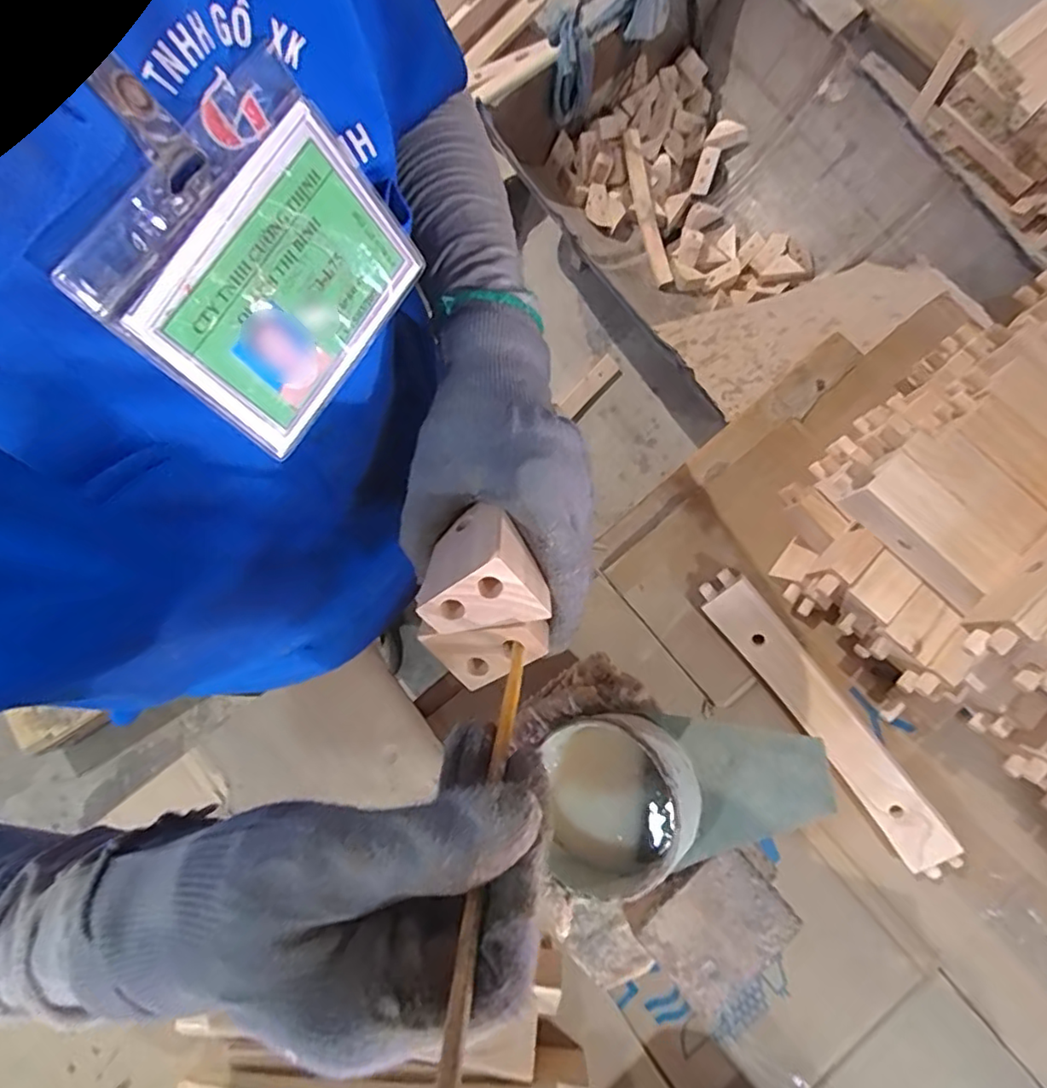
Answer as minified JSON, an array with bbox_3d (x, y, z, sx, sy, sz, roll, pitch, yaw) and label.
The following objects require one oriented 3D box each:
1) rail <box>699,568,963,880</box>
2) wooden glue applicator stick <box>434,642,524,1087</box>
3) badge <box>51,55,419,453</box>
[{"bbox_3d":[0.236,0.137,0.477,0.039,0.030,0.266,-37,81,-5],"label":"rail"},{"bbox_3d":[-0.012,0.091,0.162,0.006,0.181,0.004,7,124,3],"label":"wooden glue applicator stick"},{"bbox_3d":[-0.084,-0.092,0.205,0.006,0.085,0.099,19,71,39],"label":"badge"}]

